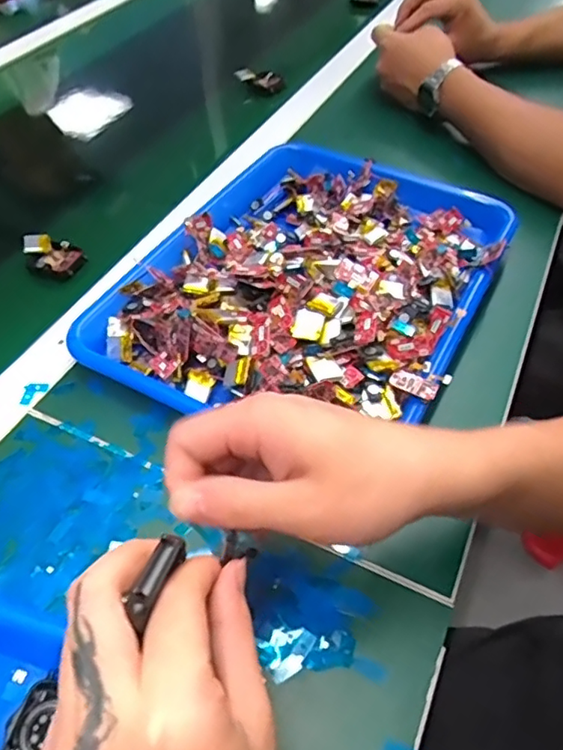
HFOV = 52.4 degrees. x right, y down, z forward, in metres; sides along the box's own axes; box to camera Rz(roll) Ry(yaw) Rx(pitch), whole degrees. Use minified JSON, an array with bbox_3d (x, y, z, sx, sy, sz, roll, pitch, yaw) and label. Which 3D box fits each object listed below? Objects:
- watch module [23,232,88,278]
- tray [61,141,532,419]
[{"bbox_3d":[-0.203,-0.106,0.504,0.055,0.016,0.035,13,51,10],"label":"watch module"},{"bbox_3d":[0.027,-0.088,0.461,0.256,0.051,0.325,22,53,17],"label":"tray"}]

